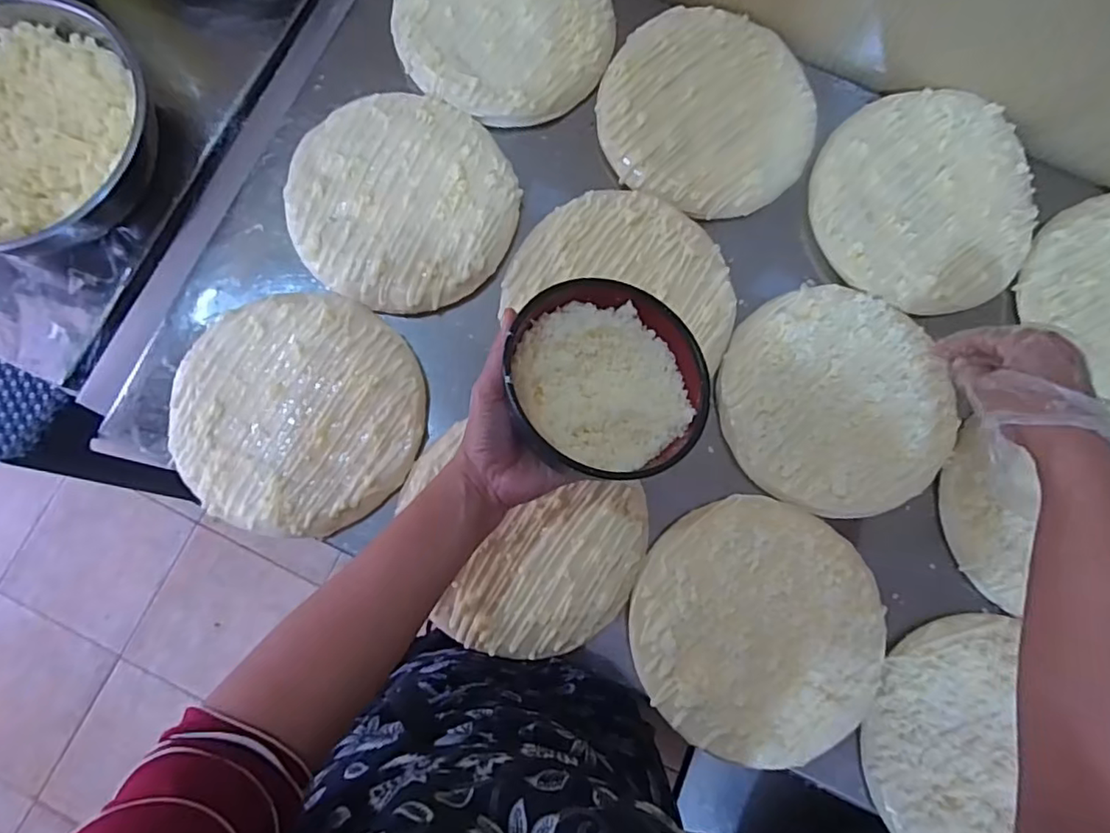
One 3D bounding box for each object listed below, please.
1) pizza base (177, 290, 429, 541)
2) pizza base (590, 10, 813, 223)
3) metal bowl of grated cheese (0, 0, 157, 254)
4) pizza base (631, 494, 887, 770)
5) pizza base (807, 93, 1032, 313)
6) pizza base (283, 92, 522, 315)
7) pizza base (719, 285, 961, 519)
[{"bbox_3d":[-0.216,-0.004,0.500,0.199,0.017,0.198,0,81,-1],"label":"pizza base"},{"bbox_3d":[0.142,-0.285,0.543,0.192,0.009,0.187,0,81,-1],"label":"pizza base"},{"bbox_3d":[-0.518,-0.275,0.579,0.245,0.076,0.251,0,81,-1],"label":"metal bowl of grated cheese"},{"bbox_3d":[0.164,0.169,0.471,0.197,0.008,0.192,0,81,-1],"label":"pizza base"},{"bbox_3d":[0.336,-0.196,0.534,0.194,0.025,0.195,0,81,-1],"label":"pizza base"},{"bbox_3d":[-0.137,-0.194,0.524,0.190,0.008,0.196,-41,84,-6],"label":"pizza base"},{"bbox_3d":[0.244,-0.015,0.503,0.192,0.009,0.189,0,81,-1],"label":"pizza base"}]

